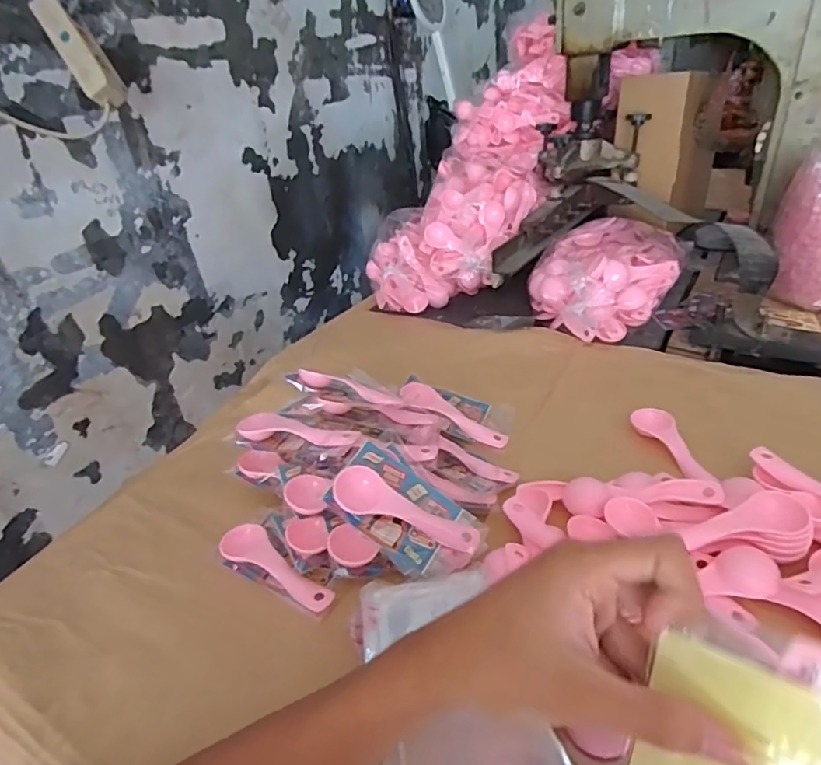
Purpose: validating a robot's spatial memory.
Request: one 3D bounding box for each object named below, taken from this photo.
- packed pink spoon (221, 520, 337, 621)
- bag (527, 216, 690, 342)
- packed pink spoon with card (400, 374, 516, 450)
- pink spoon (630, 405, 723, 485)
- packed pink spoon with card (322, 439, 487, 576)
[{"bbox_3d":[-0.101,0.140,0.417,0.111,0.023,0.035,14,36,31],"label":"packed pink spoon"},{"bbox_3d":[0.280,-0.154,0.759,0.162,0.093,0.291,11,34,27],"label":"bag"},{"bbox_3d":[0.045,0.027,0.544,0.114,0.020,0.071,28,29,12],"label":"packed pink spoon with card"},{"bbox_3d":[0.229,0.056,0.467,0.031,0.020,0.107,-10,30,-6],"label":"pink spoon"},{"bbox_3d":[-0.004,0.097,0.406,0.114,0.015,0.062,37,59,6],"label":"packed pink spoon with card"}]

